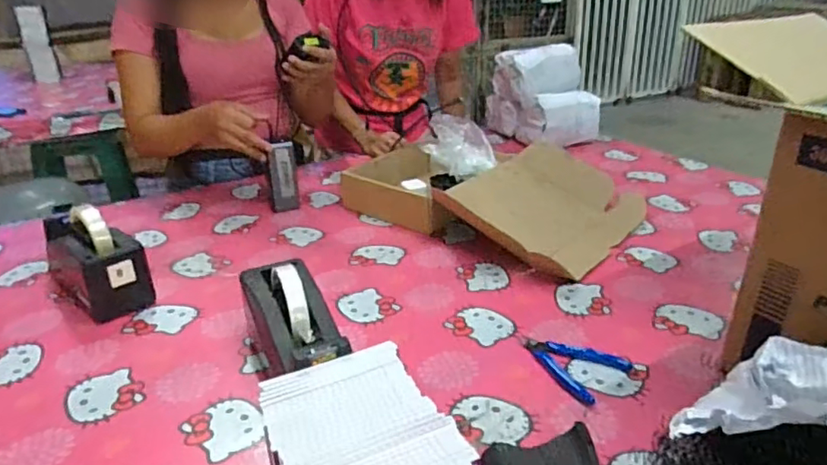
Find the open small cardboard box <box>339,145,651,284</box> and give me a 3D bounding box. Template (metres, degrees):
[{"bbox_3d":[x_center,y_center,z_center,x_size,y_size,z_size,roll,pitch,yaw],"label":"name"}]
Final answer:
[{"bbox_3d":[0.131,-0.083,1.034,0.470,0.100,0.334,18,31,34],"label":"open small cardboard box"}]

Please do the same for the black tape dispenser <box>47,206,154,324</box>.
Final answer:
[{"bbox_3d":[-0.450,0.030,0.805,0.202,0.120,0.081,20,32,37],"label":"black tape dispenser"}]

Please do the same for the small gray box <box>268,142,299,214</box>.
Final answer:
[{"bbox_3d":[-0.234,-0.097,1.049,0.046,0.130,0.017,-7,26,-14],"label":"small gray box"}]

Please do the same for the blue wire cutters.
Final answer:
[{"bbox_3d":[0.175,0.146,0.667,0.094,0.011,0.120,-22,33,-38],"label":"blue wire cutters"}]

